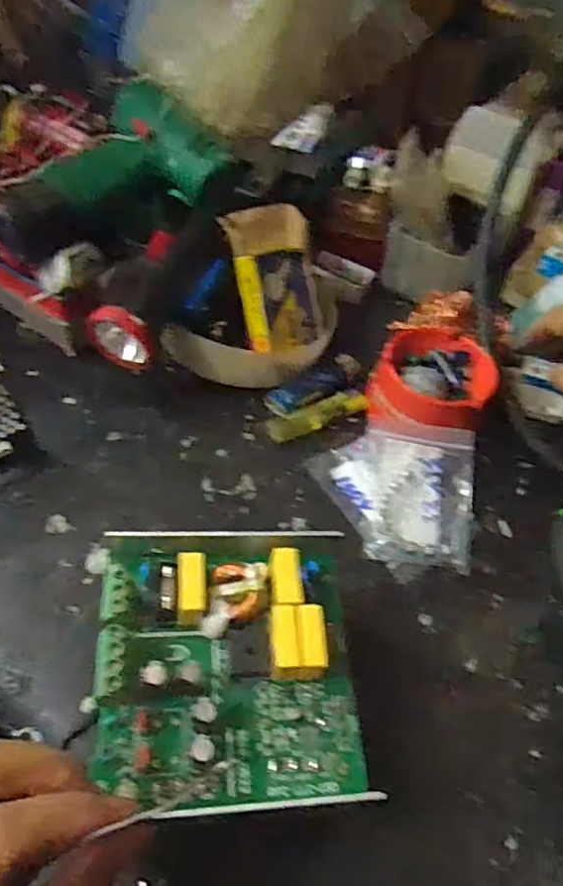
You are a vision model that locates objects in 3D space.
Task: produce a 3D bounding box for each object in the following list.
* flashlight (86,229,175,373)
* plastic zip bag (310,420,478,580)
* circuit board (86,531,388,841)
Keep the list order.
[{"bbox_3d":[-0.103,-0.097,0.413,0.043,0.055,0.100,6,52,-1],"label":"flashlight"},{"bbox_3d":[0.072,0.030,0.377,0.100,0.028,0.095,8,52,1],"label":"plastic zip bag"},{"bbox_3d":[-0.020,0.087,0.250,0.105,0.029,0.113,0,53,-6],"label":"circuit board"}]

